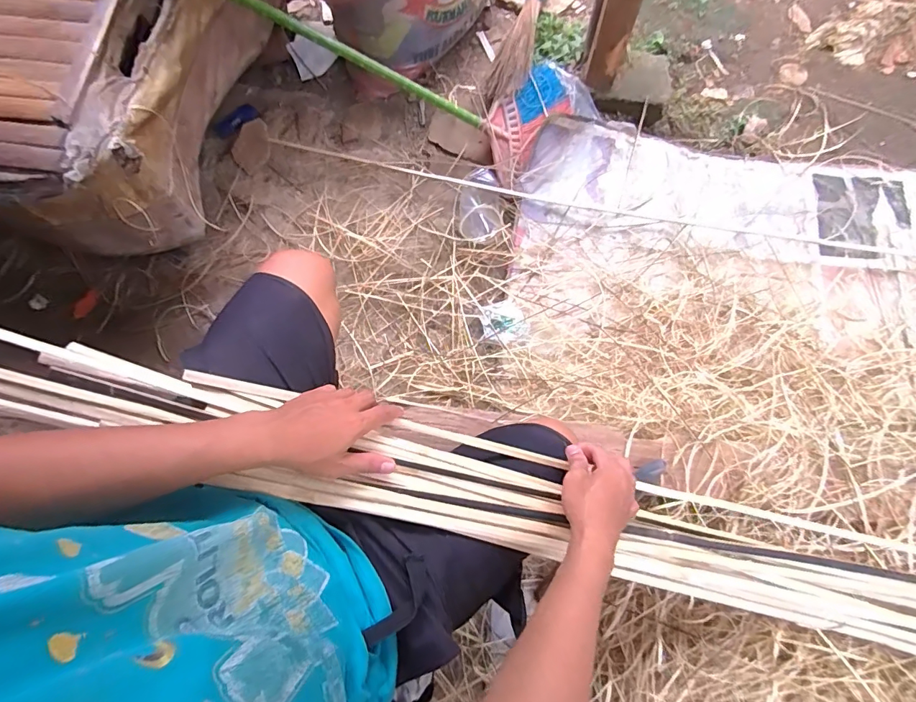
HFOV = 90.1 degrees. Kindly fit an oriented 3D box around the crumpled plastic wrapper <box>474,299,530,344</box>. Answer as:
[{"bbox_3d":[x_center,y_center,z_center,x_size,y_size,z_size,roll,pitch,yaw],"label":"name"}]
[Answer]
[{"bbox_3d":[0.090,-0.058,0.910,0.086,0.014,0.086,-23,75,-4],"label":"crumpled plastic wrapper"}]

